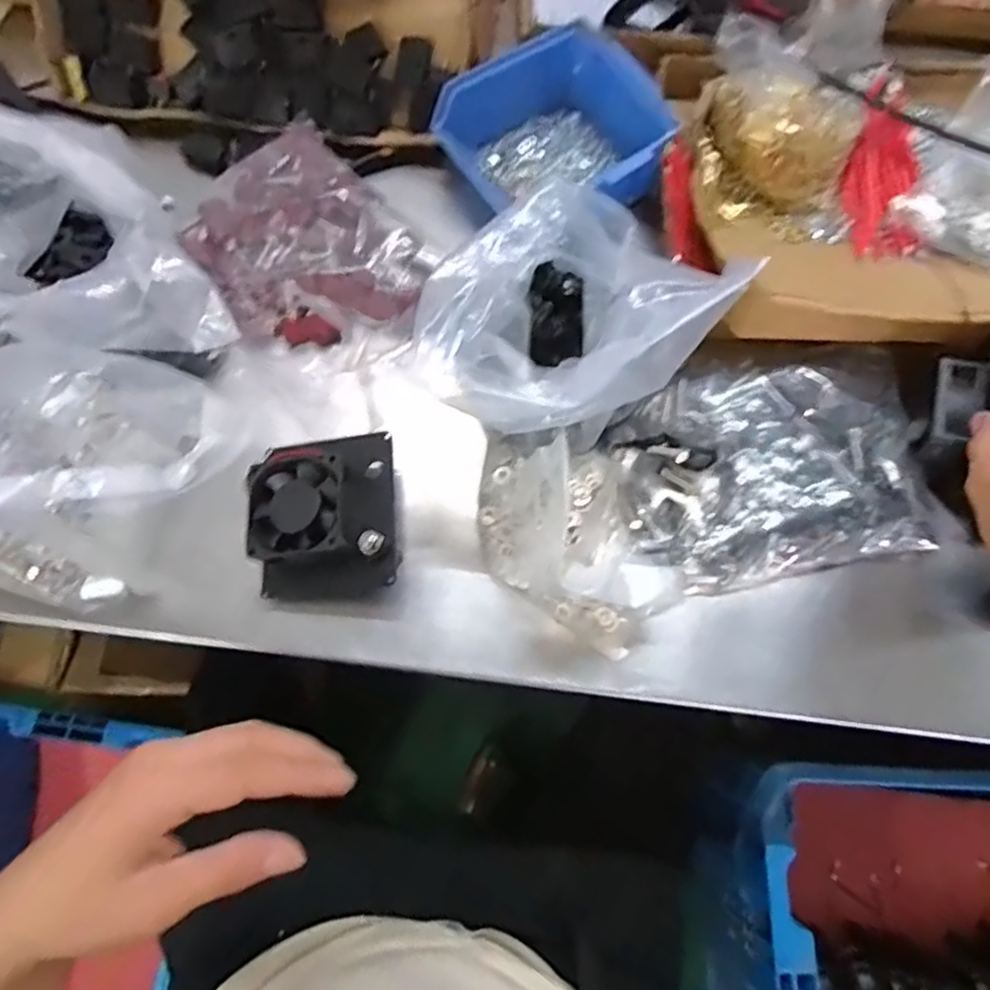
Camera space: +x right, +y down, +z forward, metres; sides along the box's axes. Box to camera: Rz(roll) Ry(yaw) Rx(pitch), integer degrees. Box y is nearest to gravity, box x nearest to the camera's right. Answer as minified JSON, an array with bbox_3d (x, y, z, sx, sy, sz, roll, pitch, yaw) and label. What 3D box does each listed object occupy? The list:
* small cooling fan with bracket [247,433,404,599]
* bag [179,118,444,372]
[{"bbox_3d":[-0.105,0.013,0.413,0.086,0.054,0.091,-6,73,-3],"label":"small cooling fan with bracket"},{"bbox_3d":[-0.127,-0.166,0.465,0.131,0.034,0.171,-37,77,-11],"label":"bag"}]

